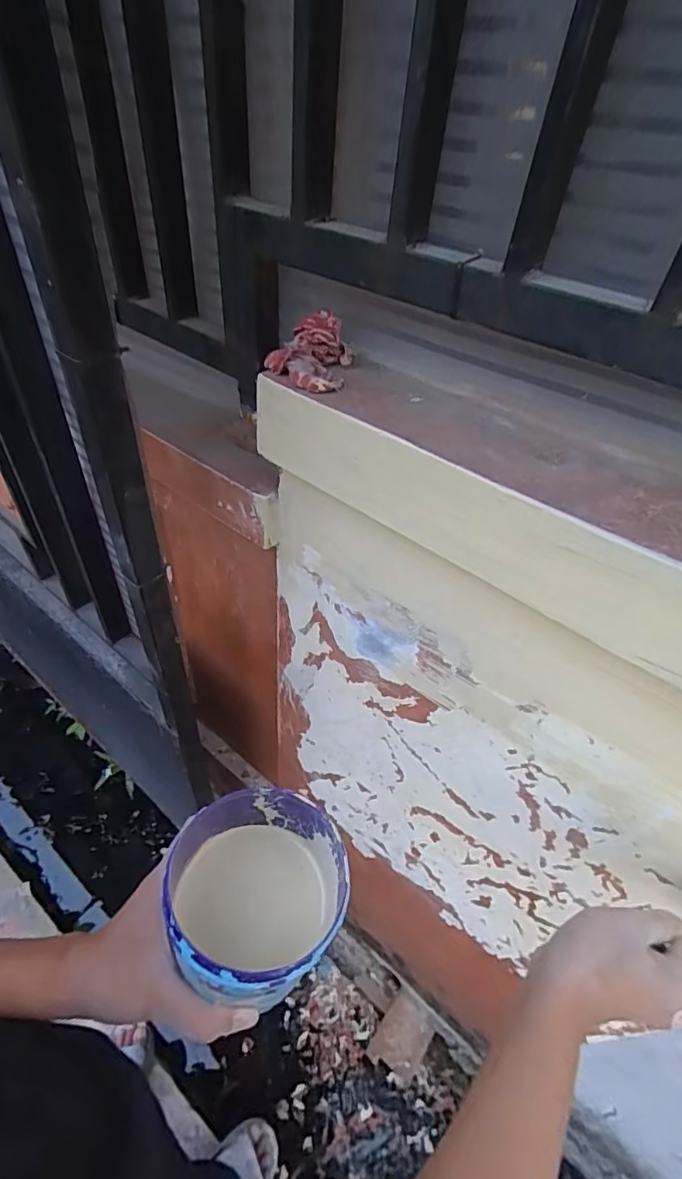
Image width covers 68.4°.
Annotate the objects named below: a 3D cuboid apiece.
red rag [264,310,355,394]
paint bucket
[{"bbox_3d":[-0.029,-0.213,0.446,0.079,0.036,0.089,4,45,-4],"label":"red rag"},{"bbox_3d":[-0.062,0.211,0.350,0.114,0.127,0.109,4,45,-4],"label":"paint bucket"}]

